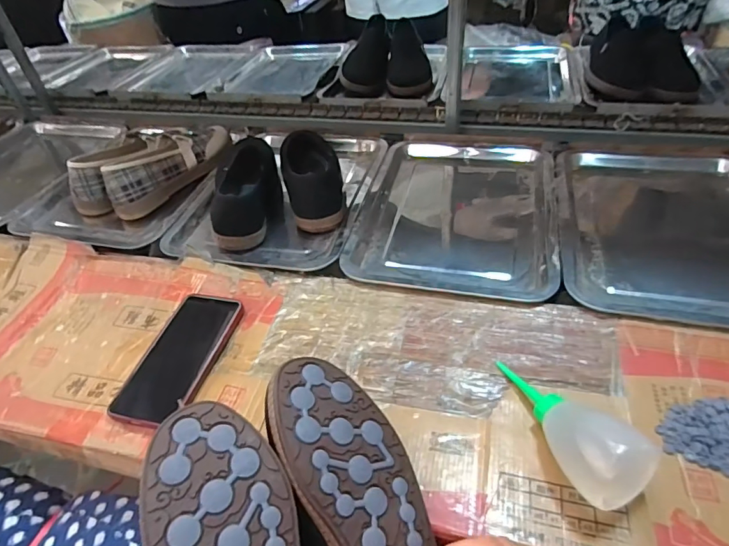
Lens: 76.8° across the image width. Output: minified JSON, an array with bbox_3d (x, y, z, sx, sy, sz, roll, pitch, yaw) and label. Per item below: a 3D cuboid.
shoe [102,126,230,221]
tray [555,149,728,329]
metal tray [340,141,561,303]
[{"bbox_3d":[-0.313,-0.177,0.761,0.072,0.083,0.233,23,50,28],"label":"shoe"},{"bbox_3d":[0.393,-0.059,0.600,0.263,0.030,0.351,7,44,14],"label":"tray"},{"bbox_3d":[0.133,-0.092,0.664,0.261,0.026,0.349,7,44,14],"label":"metal tray"}]

